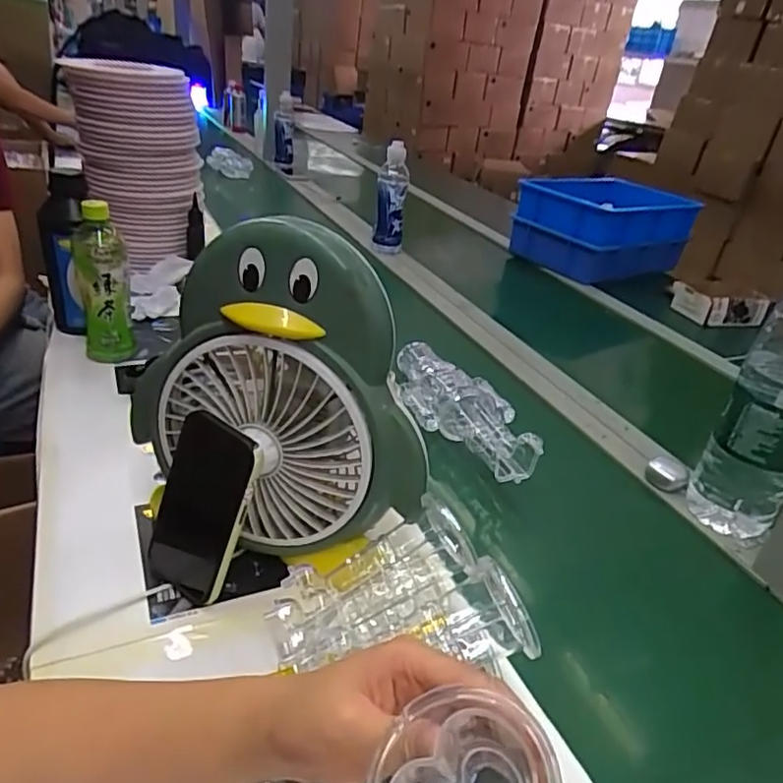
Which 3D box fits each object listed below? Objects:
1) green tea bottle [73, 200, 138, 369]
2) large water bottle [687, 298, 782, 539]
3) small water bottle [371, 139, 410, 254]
[{"bbox_3d":[-0.372,-0.138,0.791,0.060,0.198,0.061,-6,32,-21],"label":"green tea bottle"},{"bbox_3d":[0.390,0.005,0.612,0.086,0.322,0.076,26,35,31],"label":"large water bottle"},{"bbox_3d":[-0.001,-0.414,1.330,0.066,0.240,0.076,5,29,-2],"label":"small water bottle"}]

